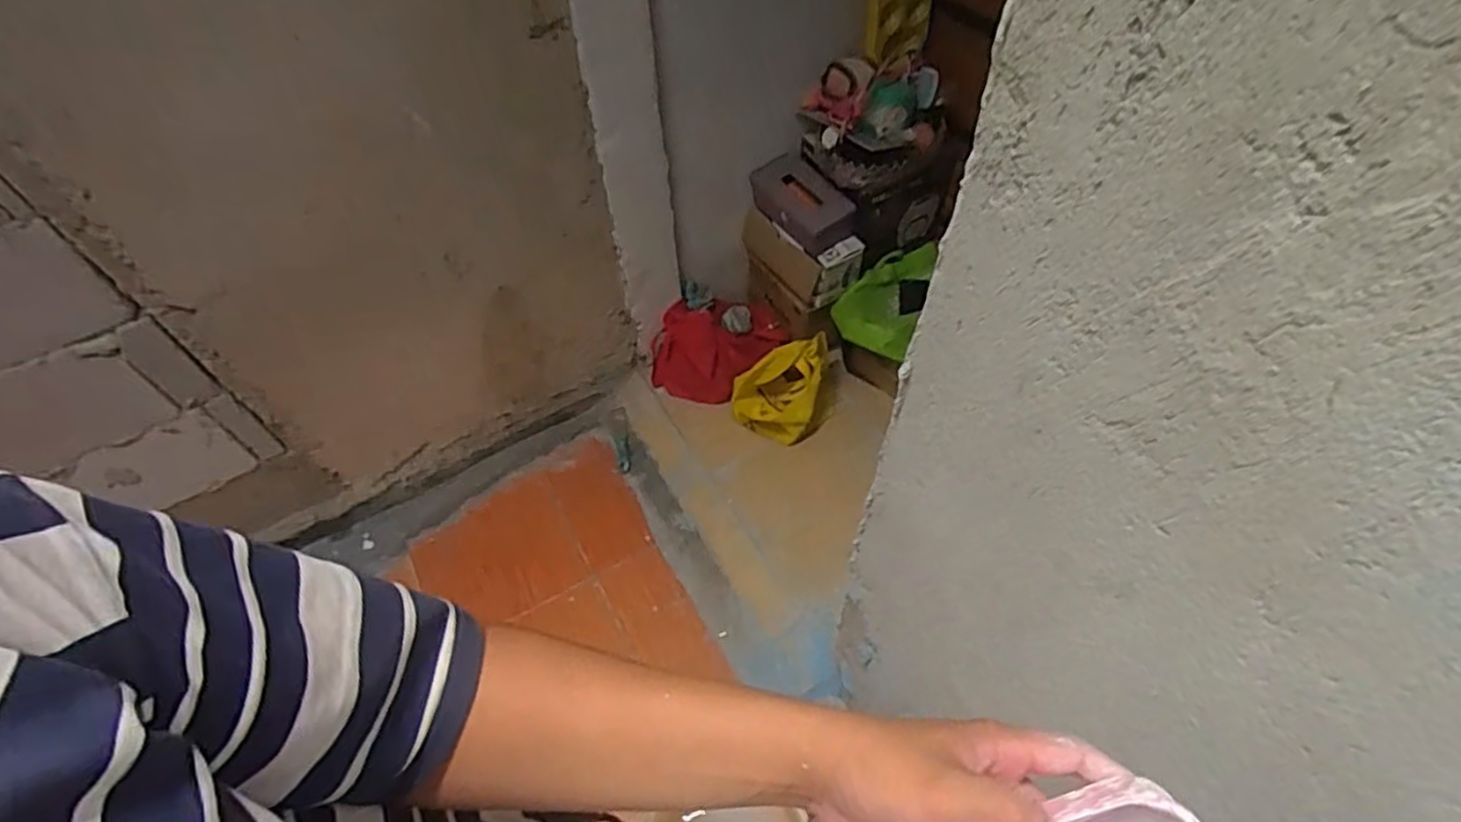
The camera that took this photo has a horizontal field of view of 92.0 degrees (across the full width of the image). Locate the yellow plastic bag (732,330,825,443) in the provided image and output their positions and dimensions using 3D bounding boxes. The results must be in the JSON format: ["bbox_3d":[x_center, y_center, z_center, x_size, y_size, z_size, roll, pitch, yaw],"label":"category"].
[{"bbox_3d":[0.105,-0.053,1.670,0.204,0.162,0.199,9,55,7],"label":"yellow plastic bag"}]

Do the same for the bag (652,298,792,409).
[{"bbox_3d":[-0.037,-0.168,1.792,0.231,0.146,0.319,34,61,23],"label":"bag"}]

